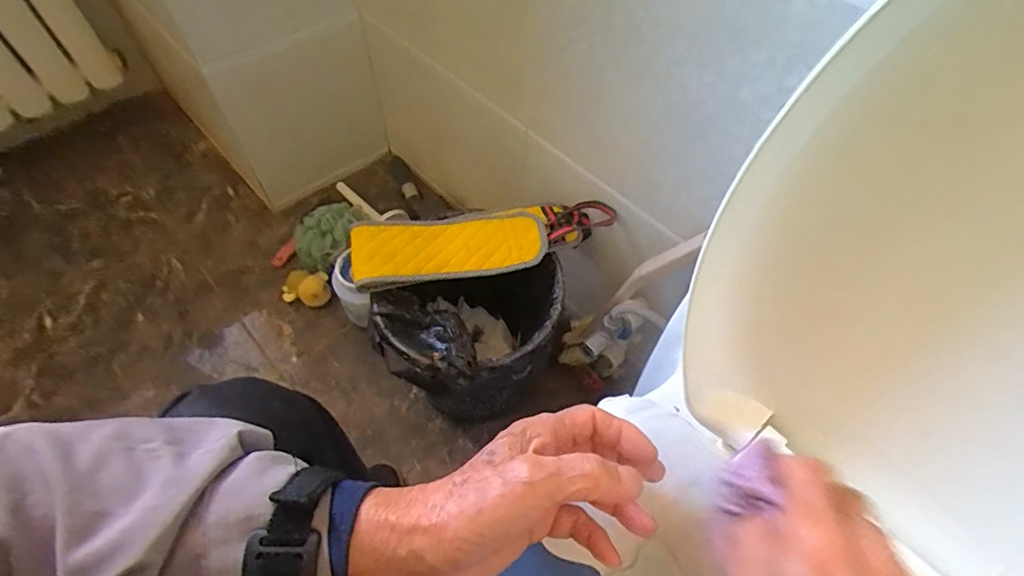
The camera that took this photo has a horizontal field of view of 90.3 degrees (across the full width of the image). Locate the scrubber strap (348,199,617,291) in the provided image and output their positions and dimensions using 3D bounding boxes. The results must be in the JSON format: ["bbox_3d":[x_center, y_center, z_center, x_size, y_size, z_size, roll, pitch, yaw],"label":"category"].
[{"bbox_3d":[-0.035,-0.065,0.674,0.344,0.044,0.104,-14,59,-10],"label":"scrubber strap"}]

